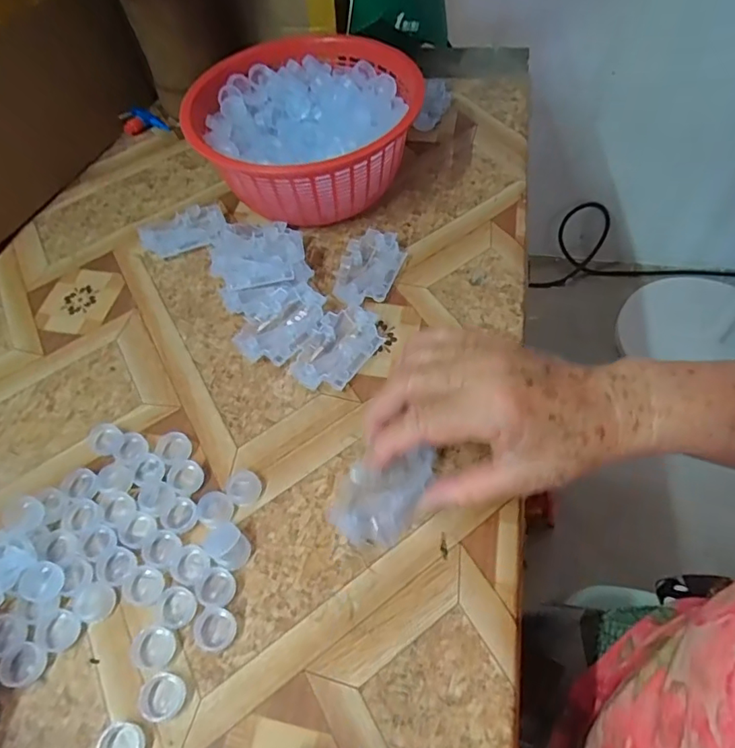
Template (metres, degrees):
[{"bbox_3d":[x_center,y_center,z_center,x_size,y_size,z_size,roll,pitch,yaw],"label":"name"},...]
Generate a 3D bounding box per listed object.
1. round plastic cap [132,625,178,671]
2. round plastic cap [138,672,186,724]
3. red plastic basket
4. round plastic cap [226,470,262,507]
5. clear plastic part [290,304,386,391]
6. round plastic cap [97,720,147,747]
[{"bbox_3d":[-0.111,0.141,0.275,0.022,0.004,0.020,-2,56,4],"label":"round plastic cap"},{"bbox_3d":[-0.102,0.159,0.262,0.022,0.004,0.020,14,59,14],"label":"round plastic cap"},{"bbox_3d":[-0.049,-0.194,0.442,0.166,0.081,0.175,8,57,11],"label":"red plastic basket"},{"bbox_3d":[-0.075,0.067,0.319,0.020,0.008,0.022,-2,56,4],"label":"round plastic cap"},{"bbox_3d":[-0.021,-0.018,0.368,0.043,0.013,0.069,31,64,23],"label":"clear plastic part"},{"bbox_3d":[-0.116,0.177,0.251,0.021,0.005,0.020,-2,56,4],"label":"round plastic cap"}]

